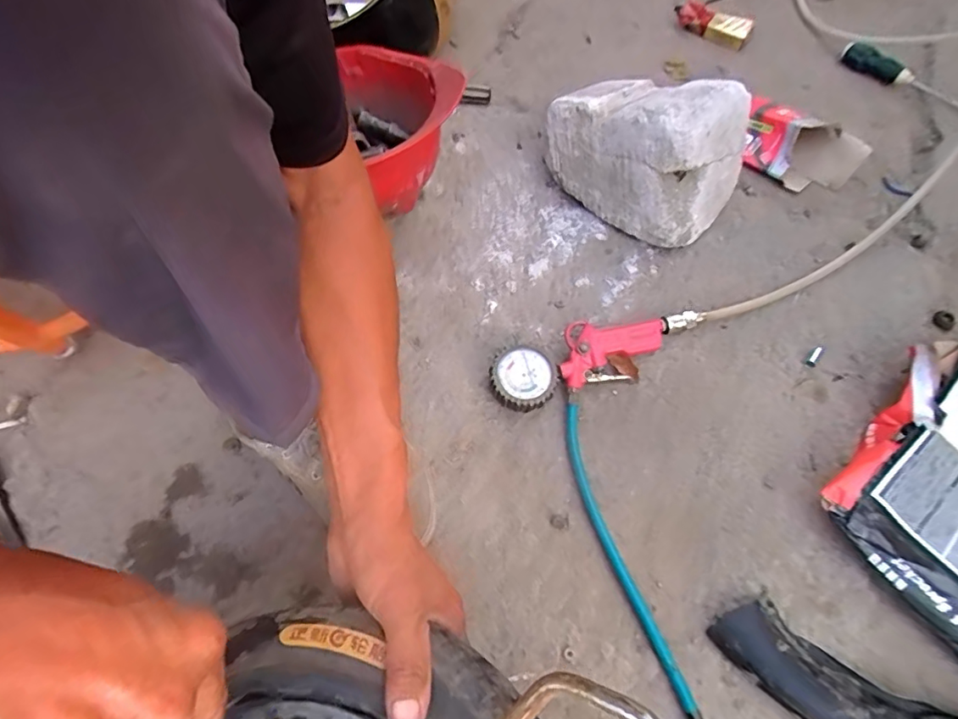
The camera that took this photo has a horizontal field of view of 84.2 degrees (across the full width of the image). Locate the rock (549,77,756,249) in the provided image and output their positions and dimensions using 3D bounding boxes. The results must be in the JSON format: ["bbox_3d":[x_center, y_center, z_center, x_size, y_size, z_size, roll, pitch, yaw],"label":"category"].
[{"bbox_3d":[0.206,-0.263,0.651,0.221,0.146,0.162,38,70,19],"label":"rock"}]

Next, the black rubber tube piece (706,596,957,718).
[{"bbox_3d":[0.322,0.282,0.434,0.246,0.028,0.077,24,66,13],"label":"black rubber tube piece"}]

